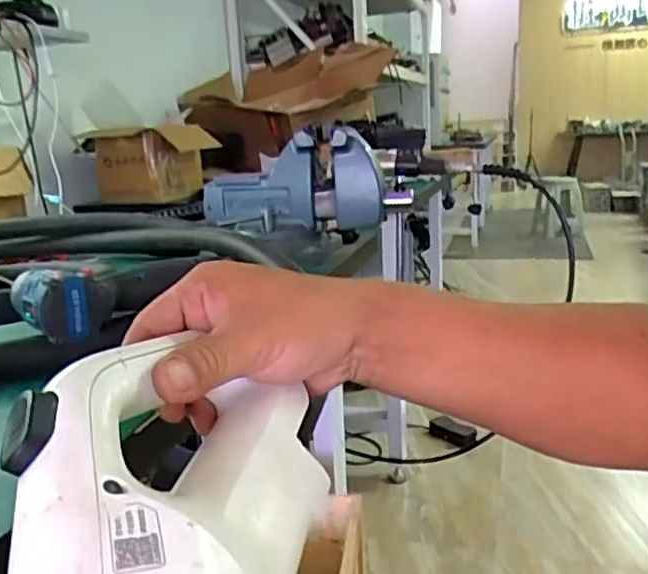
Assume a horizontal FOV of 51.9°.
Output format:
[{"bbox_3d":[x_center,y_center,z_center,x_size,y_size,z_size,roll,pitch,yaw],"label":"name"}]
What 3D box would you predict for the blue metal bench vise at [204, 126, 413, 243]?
[{"bbox_3d":[-0.031,-0.156,1.020,0.306,0.157,0.097,-4,14,-2],"label":"blue metal bench vise"}]

